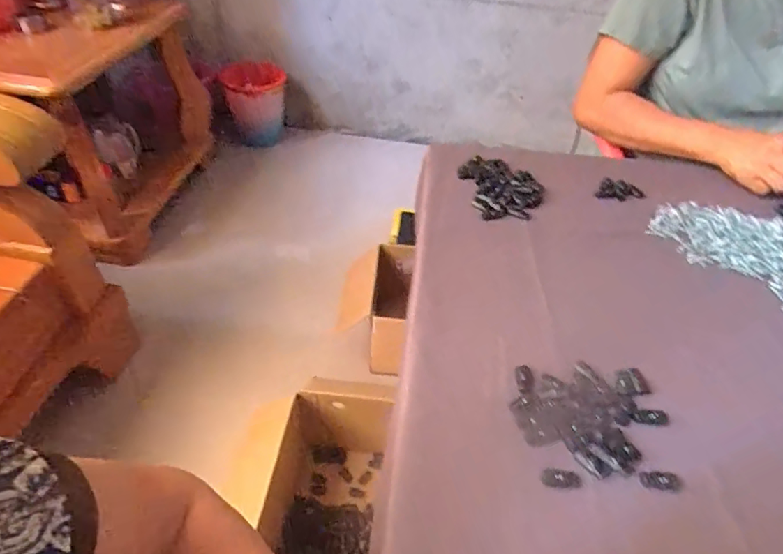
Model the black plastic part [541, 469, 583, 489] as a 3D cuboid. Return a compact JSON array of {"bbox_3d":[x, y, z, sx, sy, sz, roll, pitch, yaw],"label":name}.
[{"bbox_3d":[0.142,0.169,0.420,0.031,0.006,0.015,10,43,3],"label":"black plastic part"}]

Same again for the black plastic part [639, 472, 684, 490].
[{"bbox_3d":[0.225,0.169,0.418,0.035,0.004,0.015,5,43,-2],"label":"black plastic part"}]

